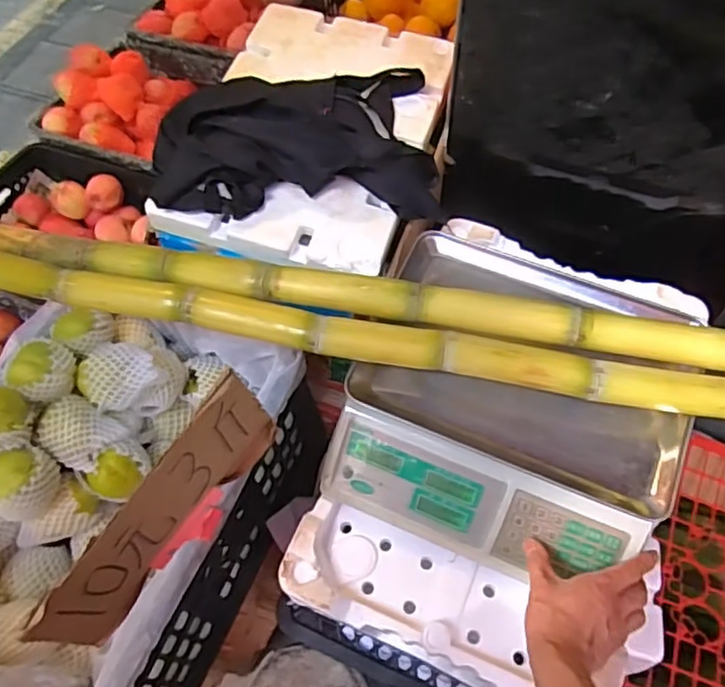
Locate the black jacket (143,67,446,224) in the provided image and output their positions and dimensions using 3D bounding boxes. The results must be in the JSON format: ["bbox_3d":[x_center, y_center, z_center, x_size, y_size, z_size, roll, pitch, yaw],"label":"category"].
[{"bbox_3d":[-0.080,-0.249,0.788,0.356,0.090,0.217,-11,60,-5],"label":"black jacket"}]

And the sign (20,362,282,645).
[{"bbox_3d":[-0.166,0.146,0.543,0.008,0.121,0.241,28,72,26],"label":"sign"}]

